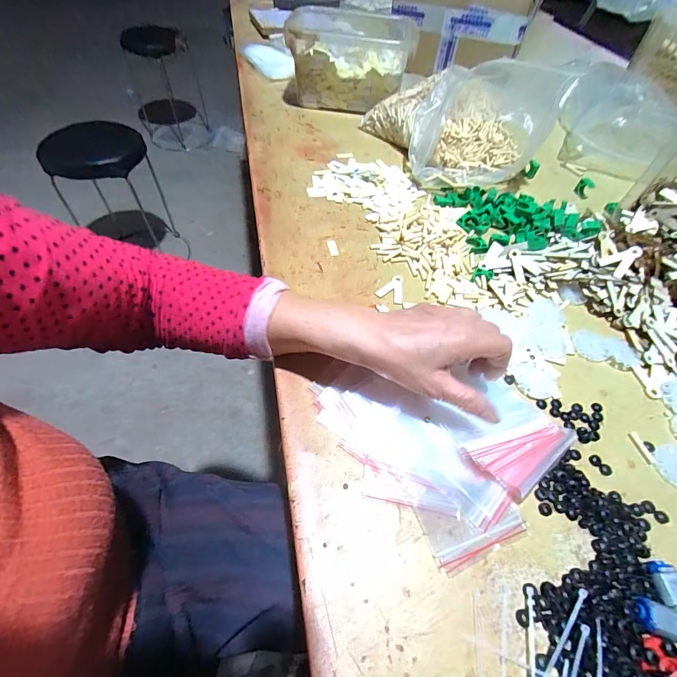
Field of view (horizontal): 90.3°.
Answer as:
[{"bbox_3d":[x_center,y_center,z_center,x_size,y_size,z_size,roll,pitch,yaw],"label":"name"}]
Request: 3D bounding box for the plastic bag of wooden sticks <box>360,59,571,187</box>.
[{"bbox_3d":[0.206,-0.381,0.561,0.234,0.140,0.255,-17,58,-16],"label":"plastic bag of wooden sticks"}]

